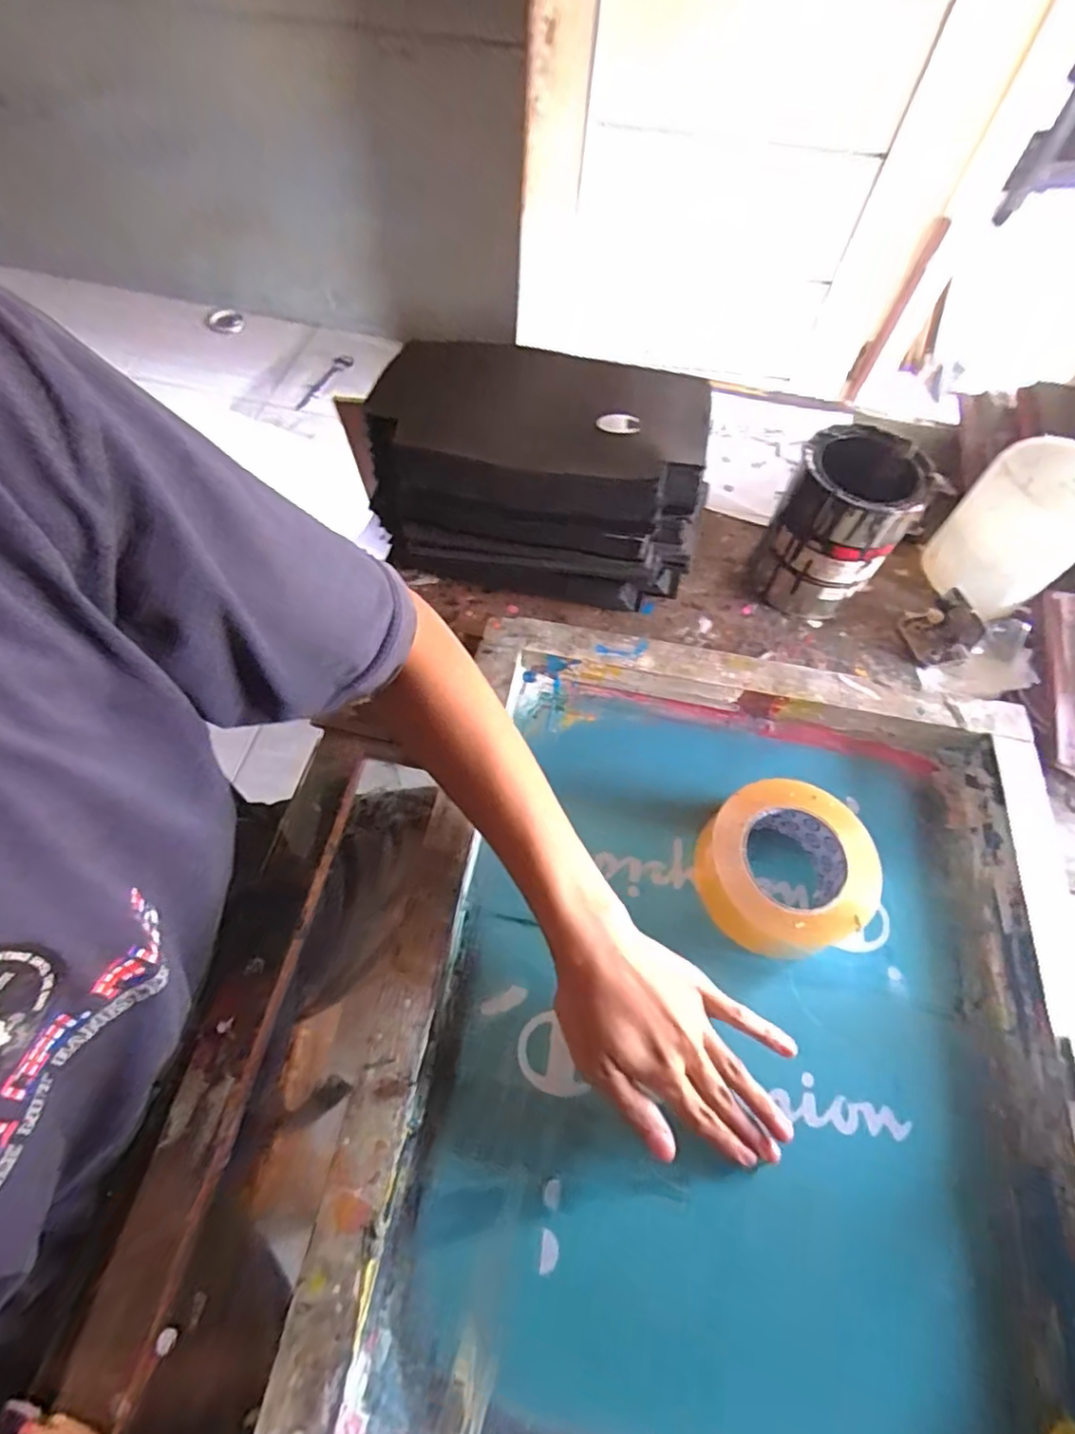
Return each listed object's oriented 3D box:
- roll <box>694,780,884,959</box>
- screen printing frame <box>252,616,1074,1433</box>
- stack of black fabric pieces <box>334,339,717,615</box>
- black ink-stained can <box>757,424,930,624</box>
[{"bbox_3d":[0.192,0.112,0.476,0.127,0.055,0.116,1,60,-2],"label":"roll"},{"bbox_3d":[0.136,0.200,0.429,0.464,0.051,0.549,10,60,4],"label":"screen printing frame"},{"bbox_3d":[0.004,-0.232,0.612,0.289,0.152,0.198,9,60,3],"label":"stack of black fabric pieces"},{"bbox_3d":[0.280,-0.175,0.595,0.101,0.144,0.103,1,60,-2],"label":"black ink-stained can"}]

